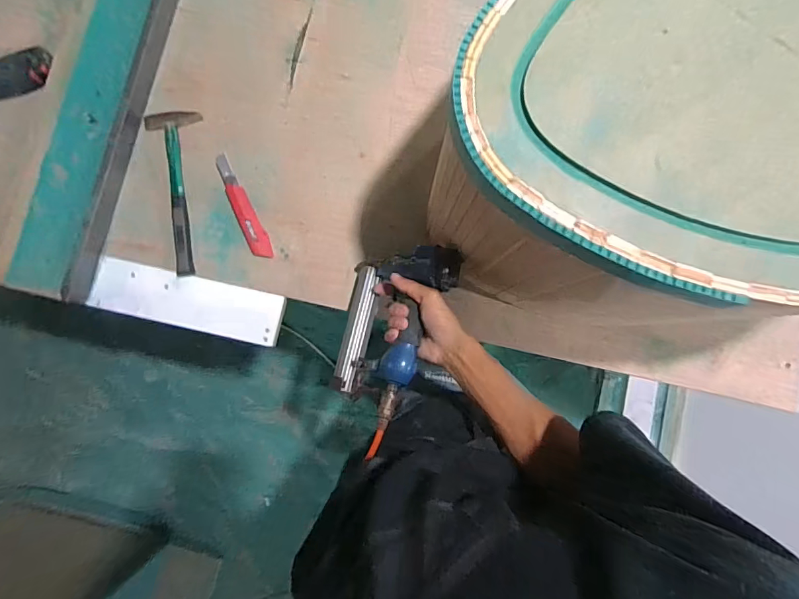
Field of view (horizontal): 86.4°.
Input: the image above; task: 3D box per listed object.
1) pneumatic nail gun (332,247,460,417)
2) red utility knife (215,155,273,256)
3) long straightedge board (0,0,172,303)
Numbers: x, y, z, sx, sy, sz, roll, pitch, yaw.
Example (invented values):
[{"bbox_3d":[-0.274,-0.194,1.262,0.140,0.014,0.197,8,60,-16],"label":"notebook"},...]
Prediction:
[{"bbox_3d":[-0.025,0.026,0.628,0.177,0.062,0.245,20,88,42],"label":"pneumatic nail gun"},{"bbox_3d":[-0.262,-0.154,0.708,0.035,0.011,0.185,-25,87,-3],"label":"red utility knife"},{"bbox_3d":[-0.428,-0.635,0.721,0.152,0.034,1.269,13,86,-1],"label":"long straightedge board"}]

